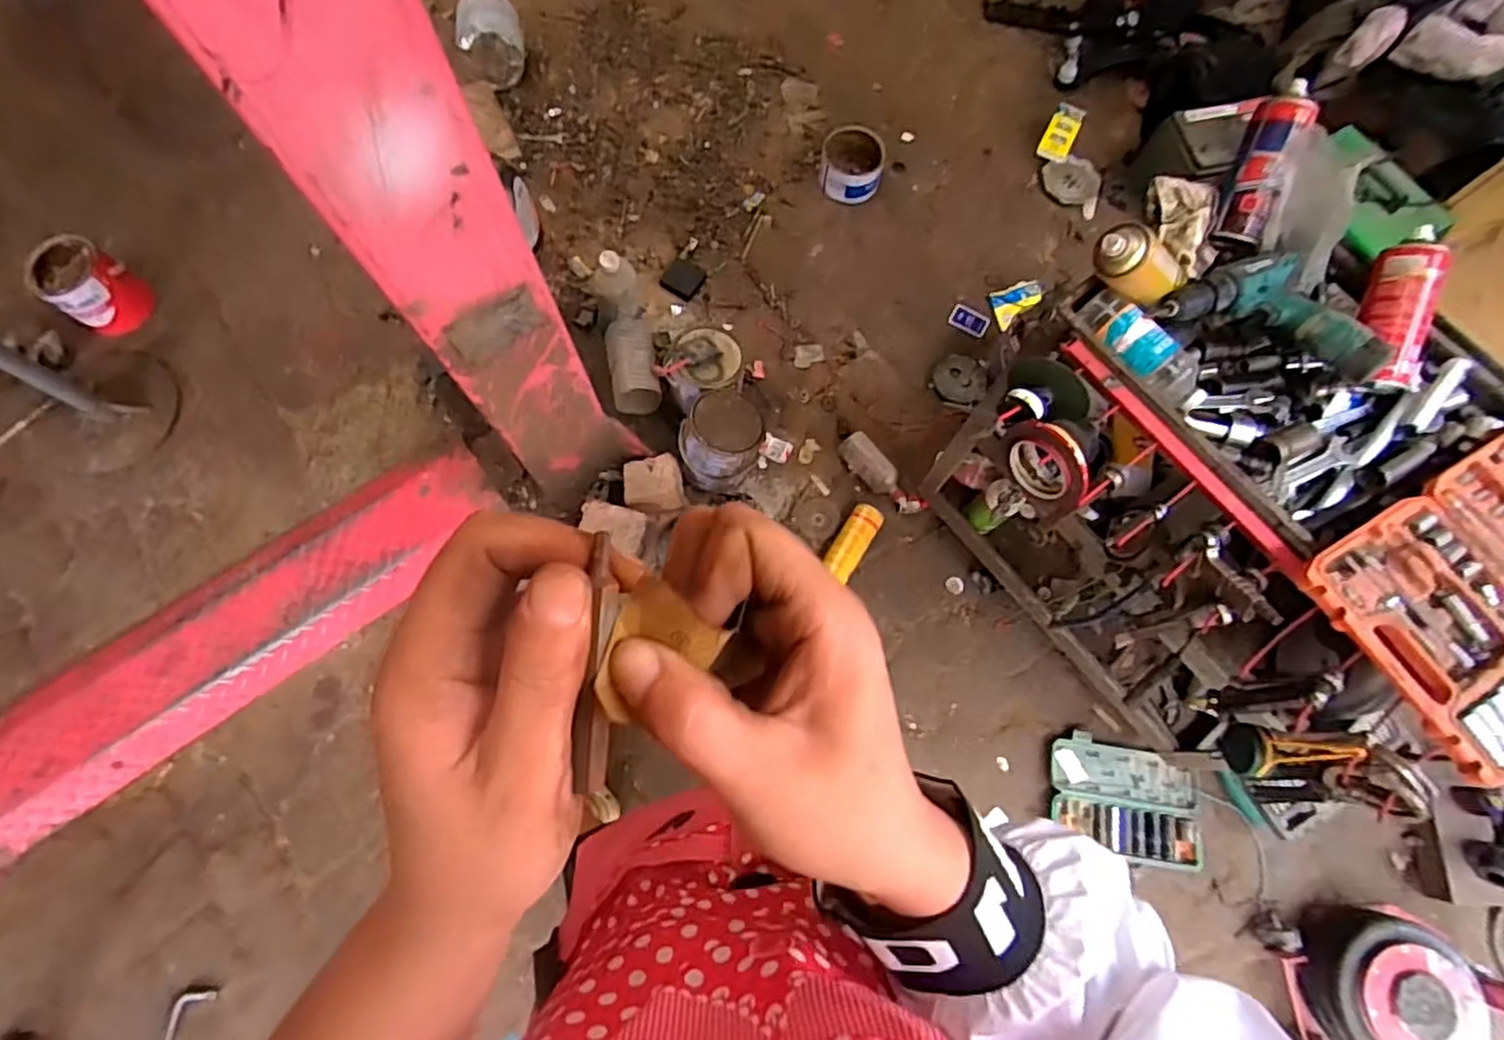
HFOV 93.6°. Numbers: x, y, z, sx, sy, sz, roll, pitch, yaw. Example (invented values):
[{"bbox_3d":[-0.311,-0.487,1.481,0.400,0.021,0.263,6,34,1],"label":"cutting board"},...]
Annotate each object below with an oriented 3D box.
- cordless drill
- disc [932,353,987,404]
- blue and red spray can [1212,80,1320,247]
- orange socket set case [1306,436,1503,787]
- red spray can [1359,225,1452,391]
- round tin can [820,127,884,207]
[{"bbox_3d":[0.595,-0.250,0.793,0.228,0.059,0.134,25,74,6],"label":"cordless drill"},{"bbox_3d":[0.475,-0.322,1.607,0.118,0.010,0.125,0,74,0],"label":"disc"},{"bbox_3d":[0.597,-0.414,0.824,0.049,0.061,0.180,12,113,4],"label":"blue and red spray can"},{"bbox_3d":[0.785,0.065,0.719,0.383,0.048,0.247,-28,76,-9],"label":"orange socket set case"},{"bbox_3d":[0.739,-0.239,0.807,0.053,0.061,0.177,-4,102,-1],"label":"red spray can"},{"bbox_3d":[0.244,-0.869,1.727,0.147,0.098,0.149,4,74,1],"label":"round tin can"}]

